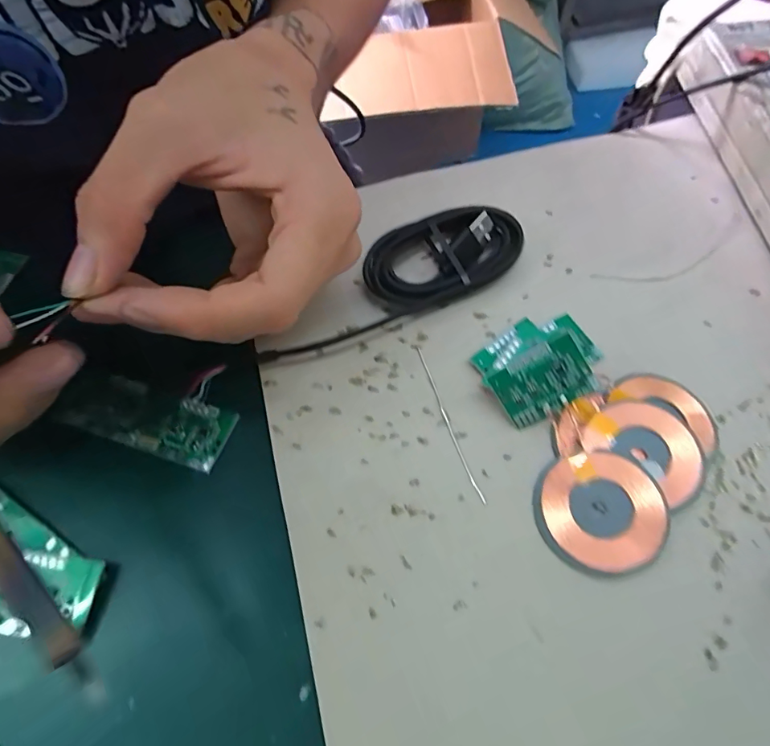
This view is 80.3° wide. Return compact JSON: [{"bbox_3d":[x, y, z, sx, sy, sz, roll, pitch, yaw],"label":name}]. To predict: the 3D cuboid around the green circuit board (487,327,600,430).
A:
[{"bbox_3d":[0.059,0.004,0.171,0.034,0.004,0.024,-31,94,17],"label":"green circuit board"}]

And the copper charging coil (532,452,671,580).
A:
[{"bbox_3d":[0.073,0.047,0.156,0.039,0.009,0.040,-1,62,2],"label":"copper charging coil"}]

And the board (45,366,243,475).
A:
[{"bbox_3d":[-0.098,0.017,0.185,0.074,0.004,0.025,16,64,11],"label":"board"}]

